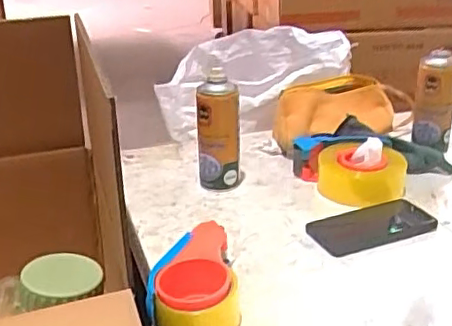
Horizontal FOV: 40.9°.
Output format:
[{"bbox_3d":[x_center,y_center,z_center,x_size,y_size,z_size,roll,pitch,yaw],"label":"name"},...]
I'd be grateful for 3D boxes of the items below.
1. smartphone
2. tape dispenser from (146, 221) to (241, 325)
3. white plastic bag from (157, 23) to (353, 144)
[{"bbox_3d":[0.197,0.085,0.829,0.165,0.009,0.091,-12,26,-22],"label":"smartphone"},{"bbox_3d":[-0.039,0.134,0.671,0.095,0.070,0.138,-5,24,-6],"label":"tape dispenser"},{"bbox_3d":[0.041,-0.183,1.279,0.393,0.145,0.257,-8,25,-14],"label":"white plastic bag"}]

